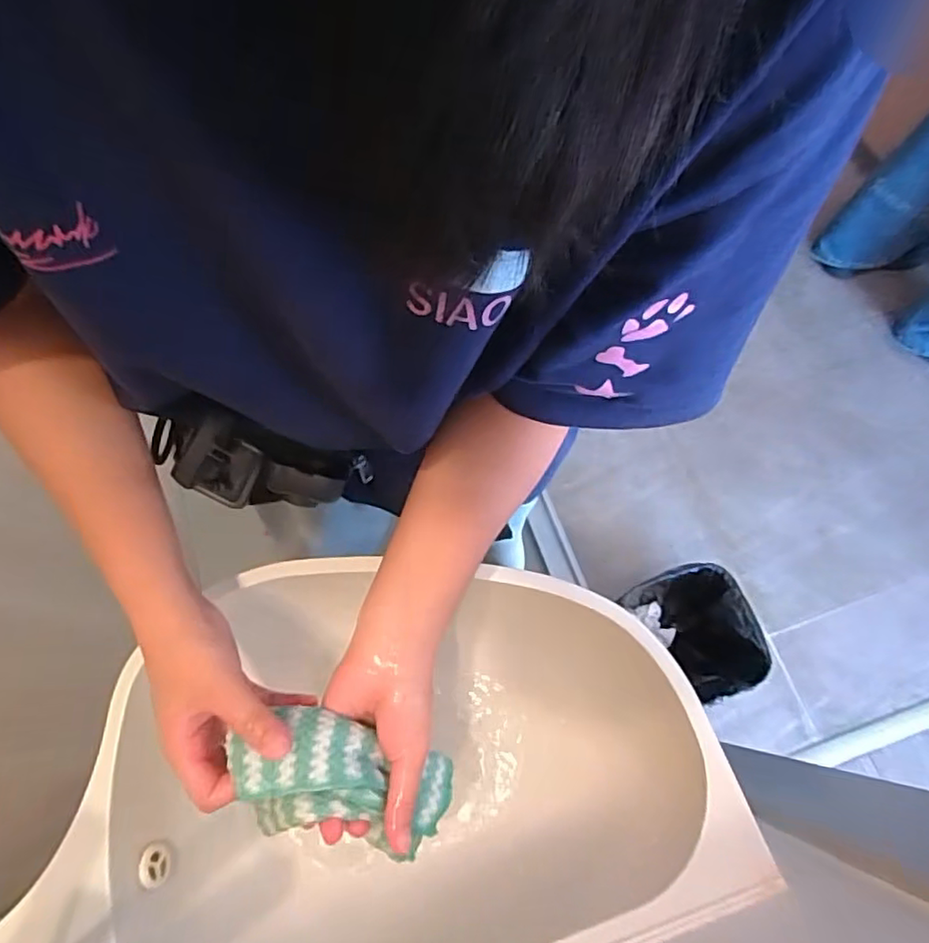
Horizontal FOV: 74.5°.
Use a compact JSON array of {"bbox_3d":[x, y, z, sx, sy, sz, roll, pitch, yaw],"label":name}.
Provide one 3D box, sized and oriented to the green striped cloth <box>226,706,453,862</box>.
[{"bbox_3d":[-0.070,0.185,0.364,0.139,0.046,0.066,23,67,-23],"label":"green striped cloth"}]

